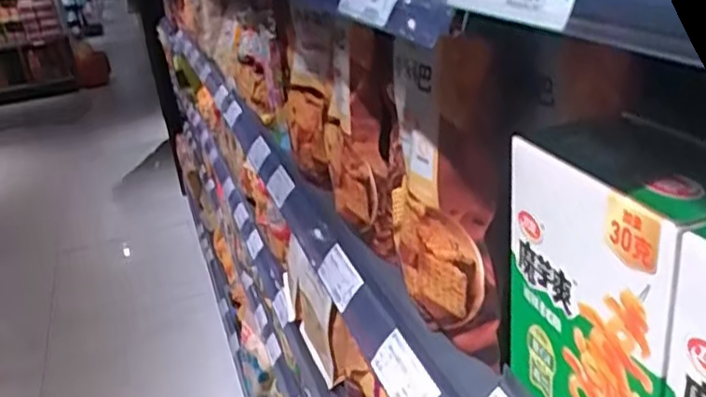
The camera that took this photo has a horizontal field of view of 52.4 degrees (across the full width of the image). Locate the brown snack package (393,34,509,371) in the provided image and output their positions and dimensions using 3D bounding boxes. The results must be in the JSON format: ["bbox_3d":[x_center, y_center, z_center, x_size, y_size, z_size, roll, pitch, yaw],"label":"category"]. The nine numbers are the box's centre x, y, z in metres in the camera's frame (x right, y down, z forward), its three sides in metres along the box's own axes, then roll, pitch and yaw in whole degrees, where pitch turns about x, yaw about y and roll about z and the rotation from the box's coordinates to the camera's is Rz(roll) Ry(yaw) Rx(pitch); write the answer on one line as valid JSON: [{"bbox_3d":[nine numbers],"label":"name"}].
[{"bbox_3d":[0.061,-0.002,0.541,0.031,0.234,0.145,-18,25,-23],"label":"brown snack package"}]

